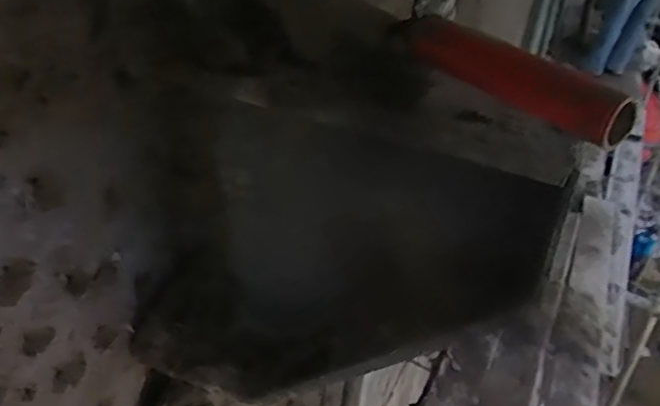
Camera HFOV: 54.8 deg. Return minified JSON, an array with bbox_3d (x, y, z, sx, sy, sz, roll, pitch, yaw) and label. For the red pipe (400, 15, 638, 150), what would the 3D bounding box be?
[{"bbox_3d":[0.118,-0.084,0.405,0.038,0.039,0.161,-17,39,-33],"label":"red pipe"}]

